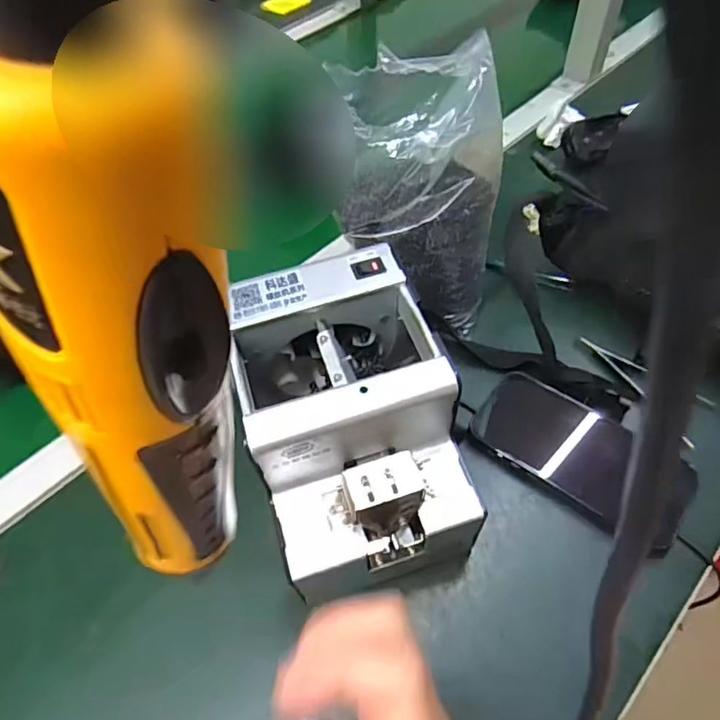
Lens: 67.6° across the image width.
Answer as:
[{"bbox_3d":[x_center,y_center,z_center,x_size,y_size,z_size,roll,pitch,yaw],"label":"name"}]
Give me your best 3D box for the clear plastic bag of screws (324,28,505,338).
[{"bbox_3d":[0.044,-0.138,0.459,0.145,0.188,0.112,7,54,9],"label":"clear plastic bag of screws"}]

